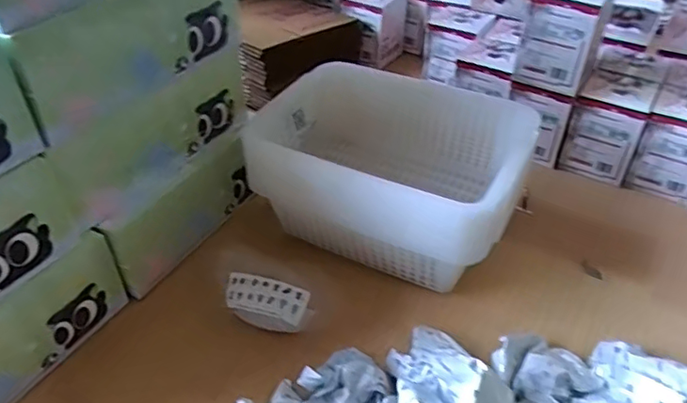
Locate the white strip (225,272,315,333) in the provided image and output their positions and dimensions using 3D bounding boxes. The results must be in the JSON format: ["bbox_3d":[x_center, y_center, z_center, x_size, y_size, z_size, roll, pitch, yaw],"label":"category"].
[{"bbox_3d":[-0.076,0.100,0.532,0.082,0.040,0.039,13,41,16],"label":"white strip"}]

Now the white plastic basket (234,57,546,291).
[{"bbox_3d":[0.049,-0.022,0.602,0.273,0.152,0.193,17,41,20],"label":"white plastic basket"}]

